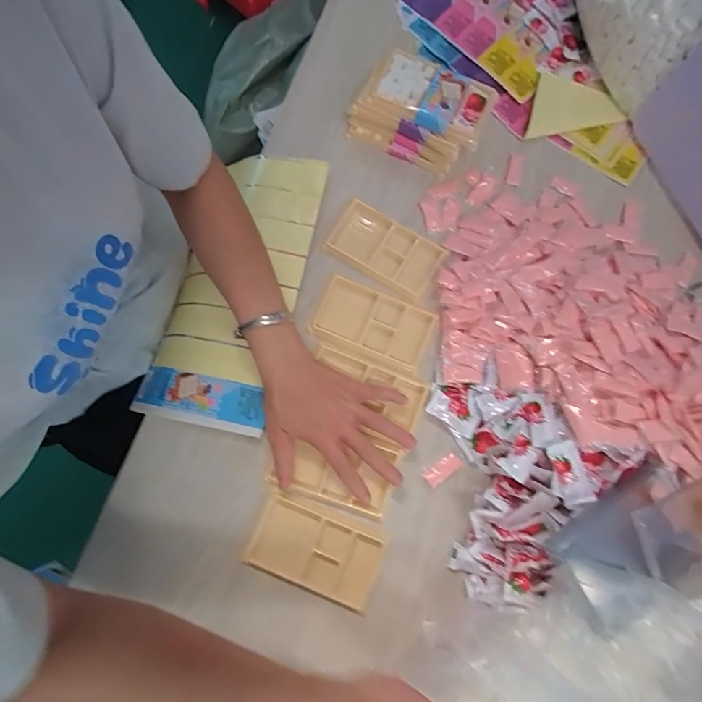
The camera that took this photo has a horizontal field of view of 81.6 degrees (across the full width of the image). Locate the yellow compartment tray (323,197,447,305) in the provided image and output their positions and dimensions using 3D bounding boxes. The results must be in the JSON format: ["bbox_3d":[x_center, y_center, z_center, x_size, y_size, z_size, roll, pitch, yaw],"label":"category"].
[{"bbox_3d":[0.039,-0.119,0.478,0.127,0.013,0.072,32,79,6],"label":"yellow compartment tray"}]

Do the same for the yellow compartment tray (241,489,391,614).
[{"bbox_3d":[-0.035,0.203,0.411,0.129,0.010,0.074,22,78,4],"label":"yellow compartment tray"}]

